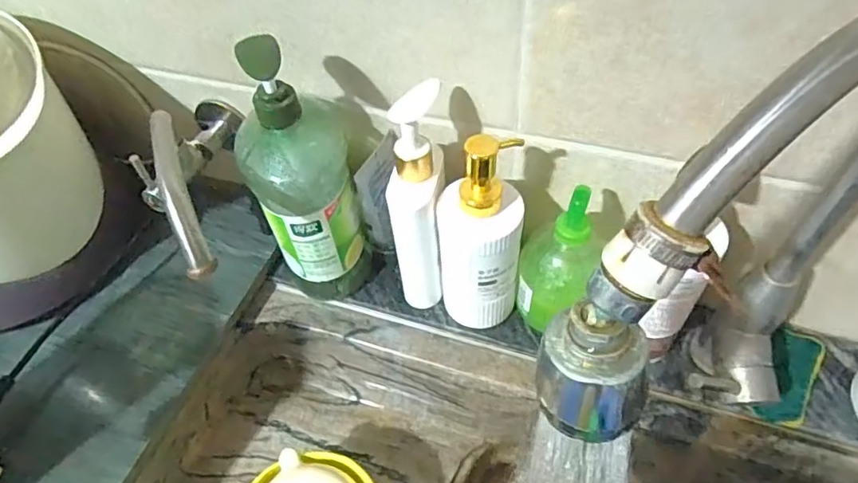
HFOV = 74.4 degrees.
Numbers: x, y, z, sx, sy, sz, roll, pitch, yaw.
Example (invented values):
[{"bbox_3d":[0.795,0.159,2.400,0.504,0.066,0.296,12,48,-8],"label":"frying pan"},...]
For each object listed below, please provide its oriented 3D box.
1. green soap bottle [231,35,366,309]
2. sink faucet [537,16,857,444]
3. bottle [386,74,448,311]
[{"bbox_3d":[-0.116,-0.055,0.519,0.091,0.271,0.096,-15,51,-8],"label":"green soap bottle"},{"bbox_3d":[0.184,0.032,0.322,0.299,0.334,0.060,-31,55,-19],"label":"sink faucet"},{"bbox_3d":[-0.009,-0.029,0.515,0.044,0.231,0.063,4,51,8],"label":"bottle"}]

